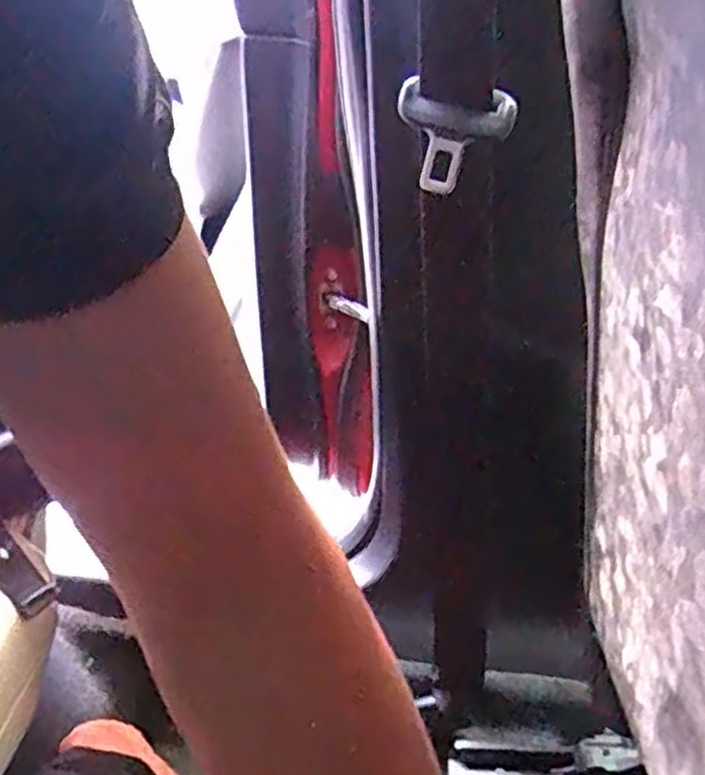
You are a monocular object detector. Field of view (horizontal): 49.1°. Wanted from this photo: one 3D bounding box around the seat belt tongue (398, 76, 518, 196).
[{"bbox_3d":[0.066,-0.162,0.506,0.074,0.065,0.027,8,19,2],"label":"seat belt tongue"}]

